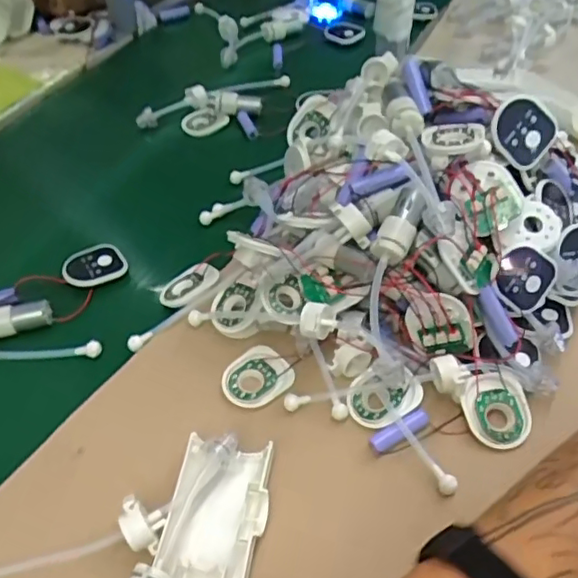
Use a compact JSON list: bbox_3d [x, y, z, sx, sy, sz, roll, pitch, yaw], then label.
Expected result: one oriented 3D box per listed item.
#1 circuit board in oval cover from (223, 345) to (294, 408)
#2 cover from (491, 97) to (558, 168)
[{"bbox_3d":[-0.026,0.073,0.503,0.059,0.007,0.048,-27,52,-21],"label":"circuit board in oval cover"},{"bbox_3d":[0.192,-0.129,0.499,0.047,0.058,0.007,-51,21,8],"label":"cover"}]

